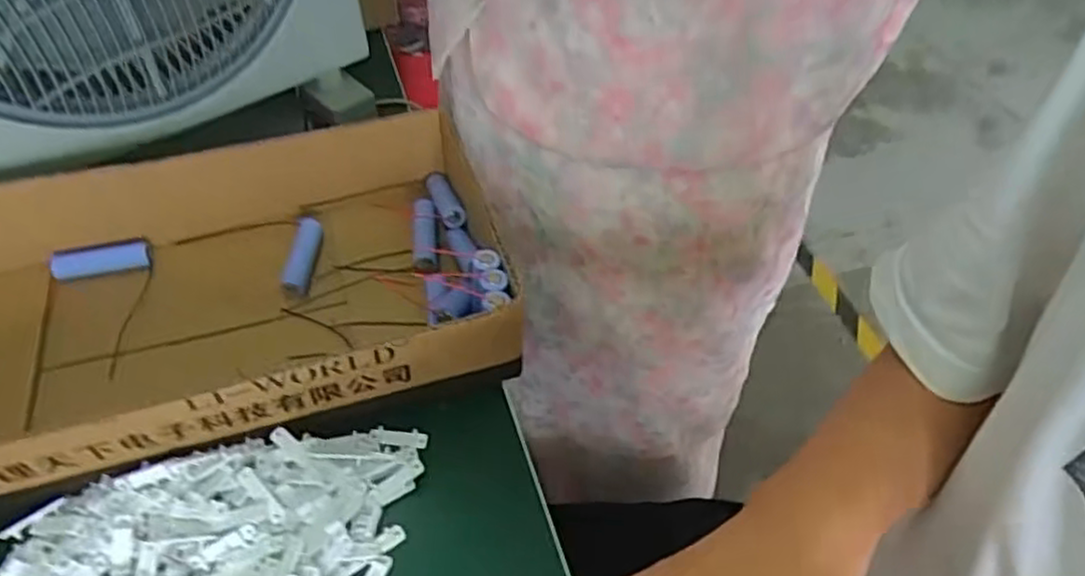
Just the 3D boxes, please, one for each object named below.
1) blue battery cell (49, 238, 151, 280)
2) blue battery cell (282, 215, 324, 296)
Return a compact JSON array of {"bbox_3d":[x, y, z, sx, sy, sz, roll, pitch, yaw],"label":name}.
[{"bbox_3d":[-0.324,-0.021,0.540,0.065,0.022,0.020,-17,50,-12],"label":"blue battery cell"},{"bbox_3d":[-0.178,-0.029,0.551,0.019,0.023,0.074,-2,48,0],"label":"blue battery cell"}]

